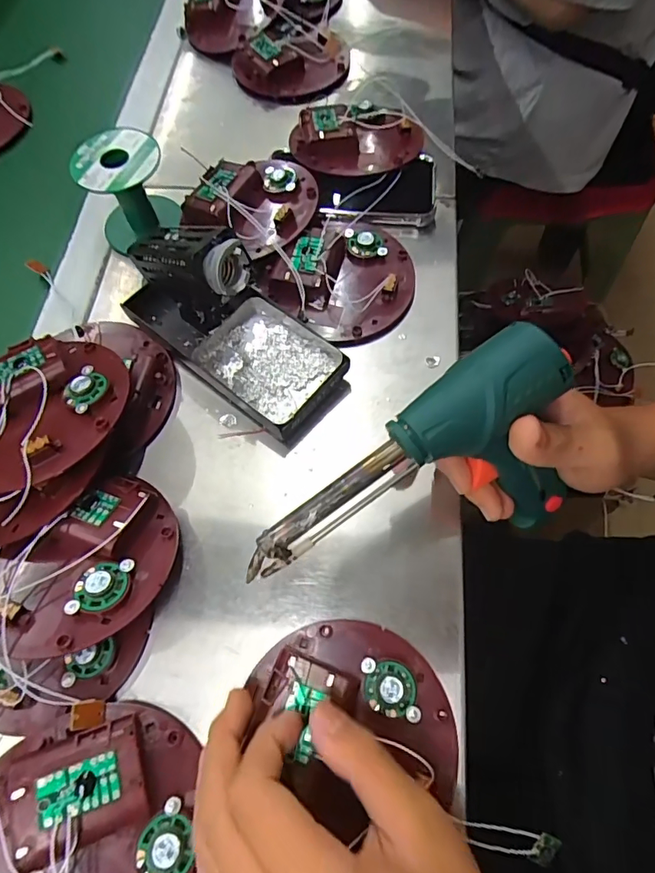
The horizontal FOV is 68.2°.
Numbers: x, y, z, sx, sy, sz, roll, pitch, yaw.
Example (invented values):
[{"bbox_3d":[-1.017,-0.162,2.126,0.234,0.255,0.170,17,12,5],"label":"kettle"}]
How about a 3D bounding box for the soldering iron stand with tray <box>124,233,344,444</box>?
[{"bbox_3d":[-0.067,-0.087,0.321,0.160,0.112,0.079,40,74,17],"label":"soldering iron stand with tray"}]

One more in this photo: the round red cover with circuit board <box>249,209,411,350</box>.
[{"bbox_3d":[0.015,-0.137,0.387,0.113,0.028,0.112,-1,67,2],"label":"round red cover with circuit board"}]

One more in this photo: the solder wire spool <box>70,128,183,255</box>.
[{"bbox_3d":[-0.165,-0.203,0.403,0.062,0.068,0.062,-1,67,2],"label":"solder wire spool"}]

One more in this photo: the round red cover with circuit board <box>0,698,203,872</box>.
[{"bbox_3d":[-0.122,0.201,0.236,0.108,0.038,0.118,-1,67,2],"label":"round red cover with circuit board"}]

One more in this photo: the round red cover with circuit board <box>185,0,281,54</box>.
[{"bbox_3d":[-0.104,-0.474,0.525,0.112,0.028,0.111,0,81,14],"label":"round red cover with circuit board"}]

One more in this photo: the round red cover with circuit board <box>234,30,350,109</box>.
[{"bbox_3d":[-0.039,-0.383,0.500,0.112,0.028,0.092,15,68,9],"label":"round red cover with circuit board"}]

